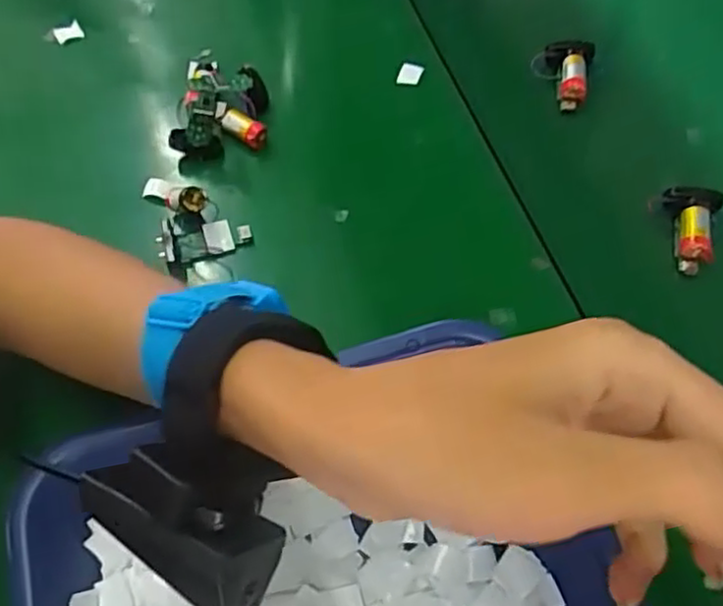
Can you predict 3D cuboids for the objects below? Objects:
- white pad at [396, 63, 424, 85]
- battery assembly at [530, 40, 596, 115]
[{"bbox_3d":[0.034,-0.161,0.481,0.015,0.006,0.017,16,64,12],"label":"white pad"},{"bbox_3d":[0.141,-0.156,0.466,0.040,0.025,0.046,-1,62,4],"label":"battery assembly"}]

